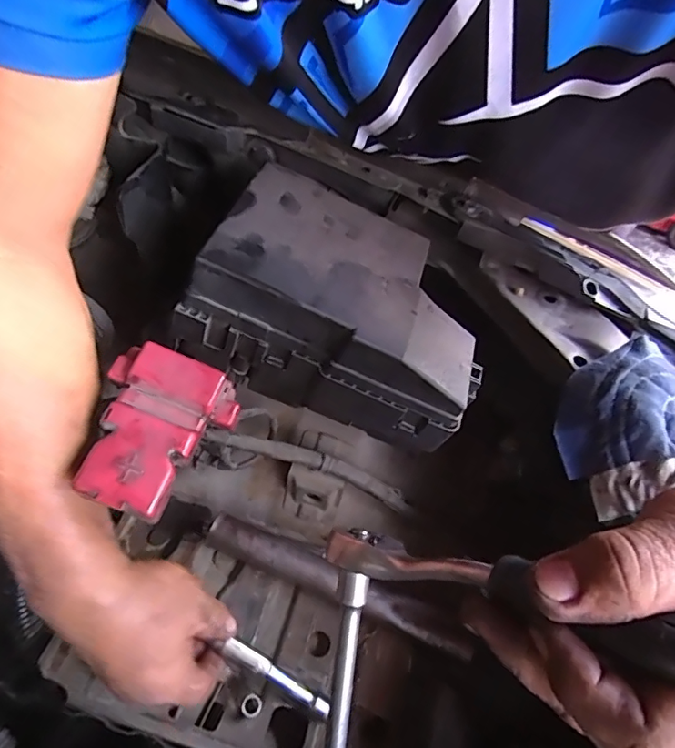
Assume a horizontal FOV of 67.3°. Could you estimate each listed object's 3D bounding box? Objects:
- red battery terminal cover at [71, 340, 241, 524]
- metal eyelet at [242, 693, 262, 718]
[{"bbox_3d":[-0.111,0.035,0.308,0.076,0.032,0.098,23,62,-5],"label":"red battery terminal cover"},{"bbox_3d":[-0.067,0.259,0.395,0.015,0.004,0.015,23,52,13],"label":"metal eyelet"}]

